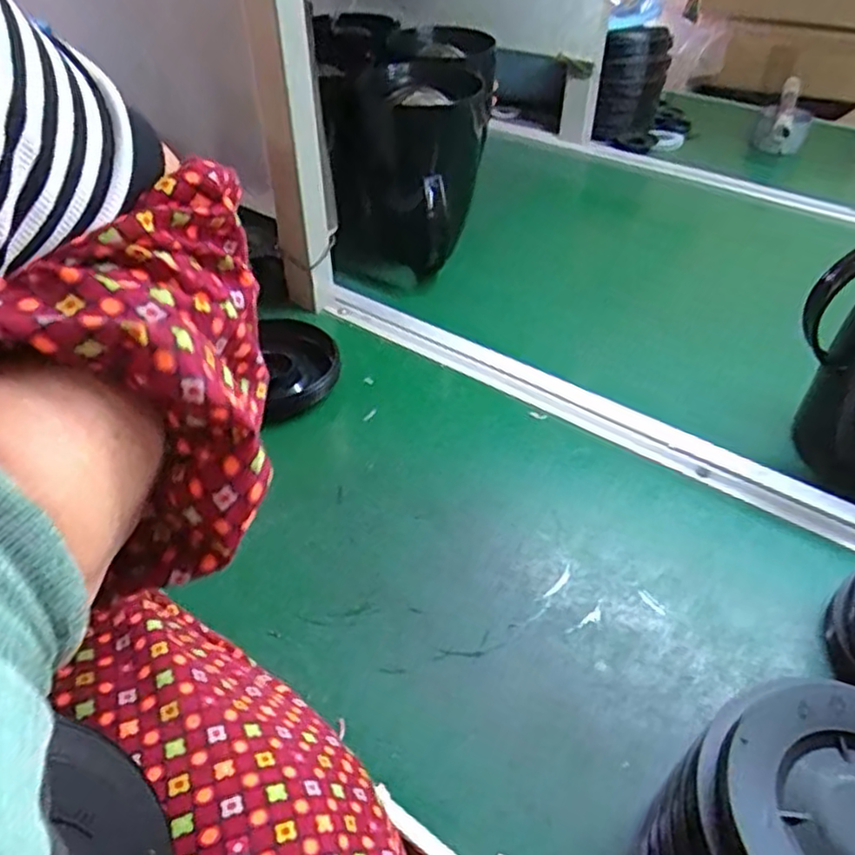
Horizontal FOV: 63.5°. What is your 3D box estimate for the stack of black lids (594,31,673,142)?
[{"bbox_3d":[0.292,-0.480,0.987,0.090,0.148,0.087,10,42,10],"label":"stack of black lids"}]

